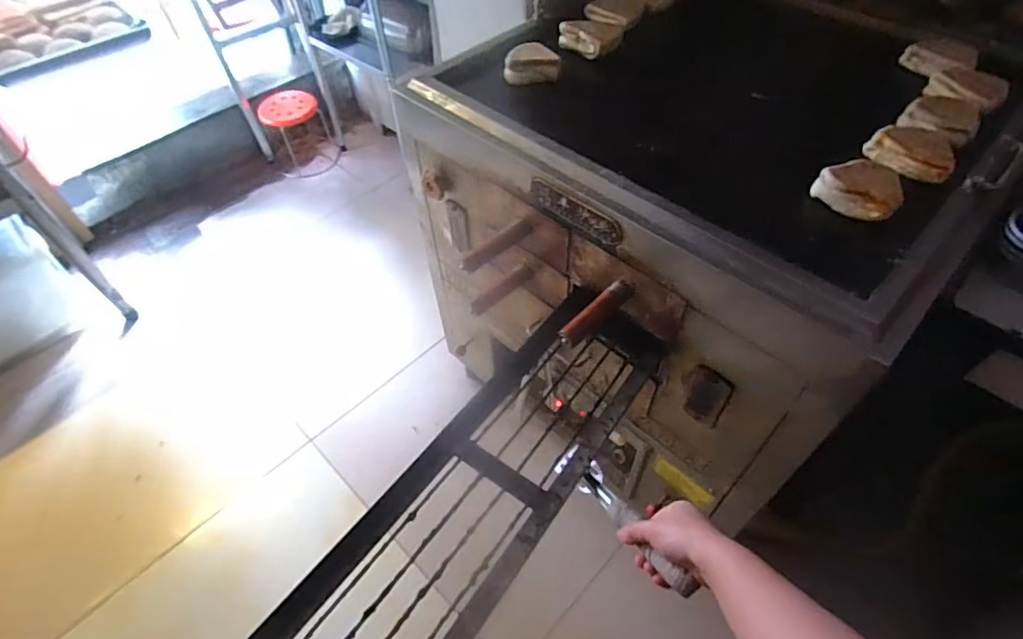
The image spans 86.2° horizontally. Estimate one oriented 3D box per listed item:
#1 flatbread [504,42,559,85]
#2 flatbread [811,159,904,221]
[{"bbox_3d":[0.035,-0.439,0.939,0.092,0.049,0.046,-5,54,-1],"label":"flatbread"},{"bbox_3d":[0.444,-0.170,0.696,0.096,0.049,0.057,30,61,22],"label":"flatbread"}]

